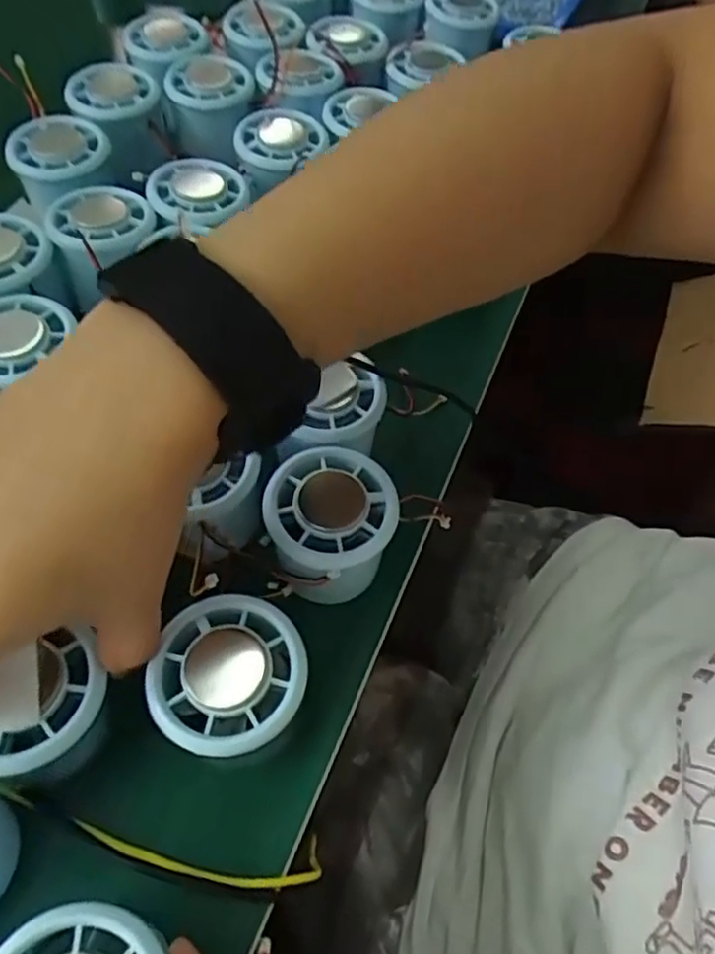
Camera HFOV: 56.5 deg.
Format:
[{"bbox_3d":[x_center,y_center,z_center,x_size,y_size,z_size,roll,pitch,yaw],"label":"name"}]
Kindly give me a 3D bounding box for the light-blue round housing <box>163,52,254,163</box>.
[{"bbox_3d":[-0.100,-0.253,0.461,0.058,0.051,0.057,-6,59,-6],"label":"light-blue round housing"}]

